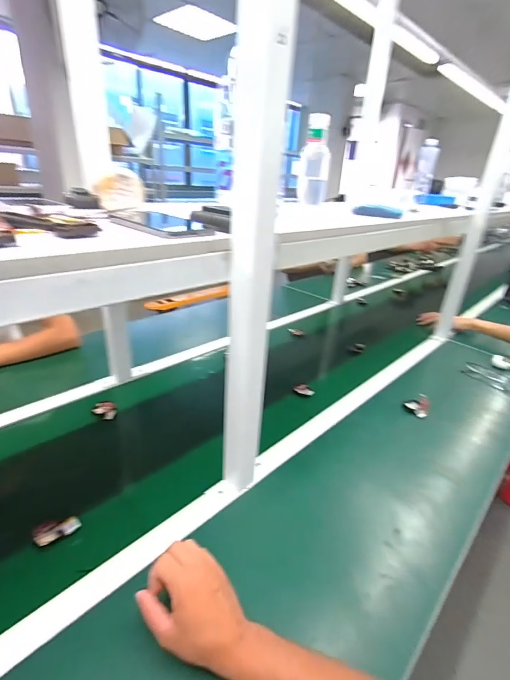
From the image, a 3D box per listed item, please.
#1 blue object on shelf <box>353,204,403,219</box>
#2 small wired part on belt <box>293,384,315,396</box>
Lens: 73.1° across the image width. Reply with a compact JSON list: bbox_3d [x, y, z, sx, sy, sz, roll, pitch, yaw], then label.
[{"bbox_3d":[0.279,-0.292,0.780,0.115,0.024,0.019,3,27,-3],"label":"blue object on shelf"},{"bbox_3d":[0.125,0.124,0.868,0.053,0.010,0.034,12,28,16],"label":"small wired part on belt"}]

